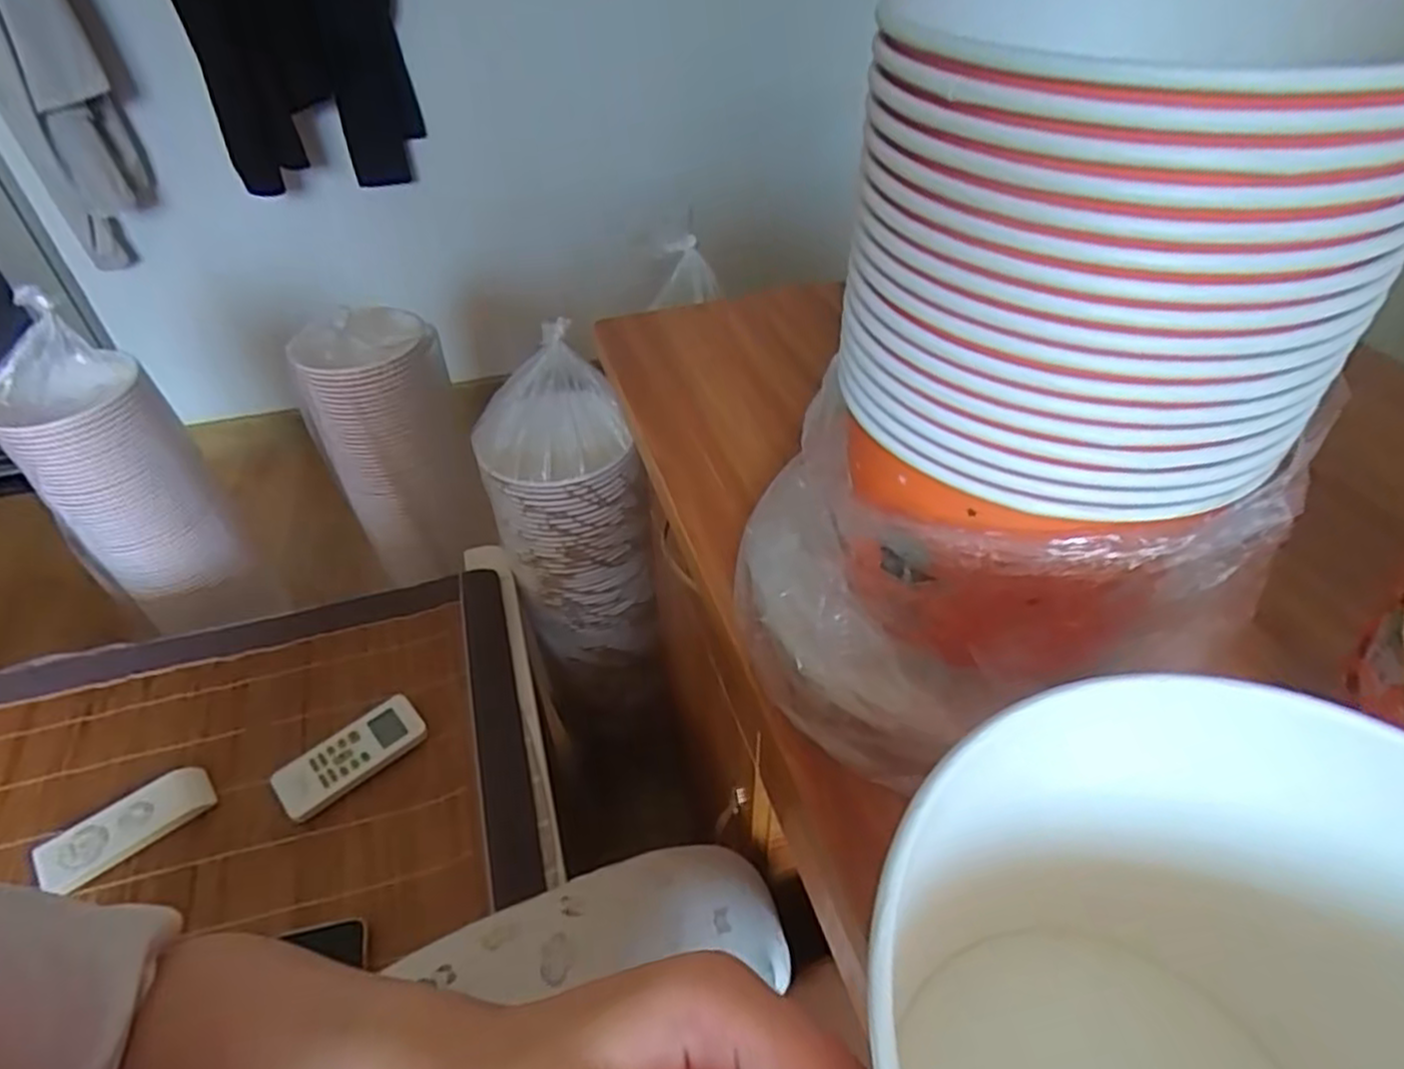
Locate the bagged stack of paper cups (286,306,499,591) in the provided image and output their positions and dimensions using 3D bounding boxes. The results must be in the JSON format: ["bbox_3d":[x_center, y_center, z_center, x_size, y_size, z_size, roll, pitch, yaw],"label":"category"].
[{"bbox_3d":[-0.429,-0.101,1.073,0.180,0.393,0.179,-23,47,-22],"label":"bagged stack of paper cups"}]

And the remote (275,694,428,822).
[{"bbox_3d":[-0.321,0.204,0.693,0.131,0.018,0.057,-31,51,-28],"label":"remote"}]

